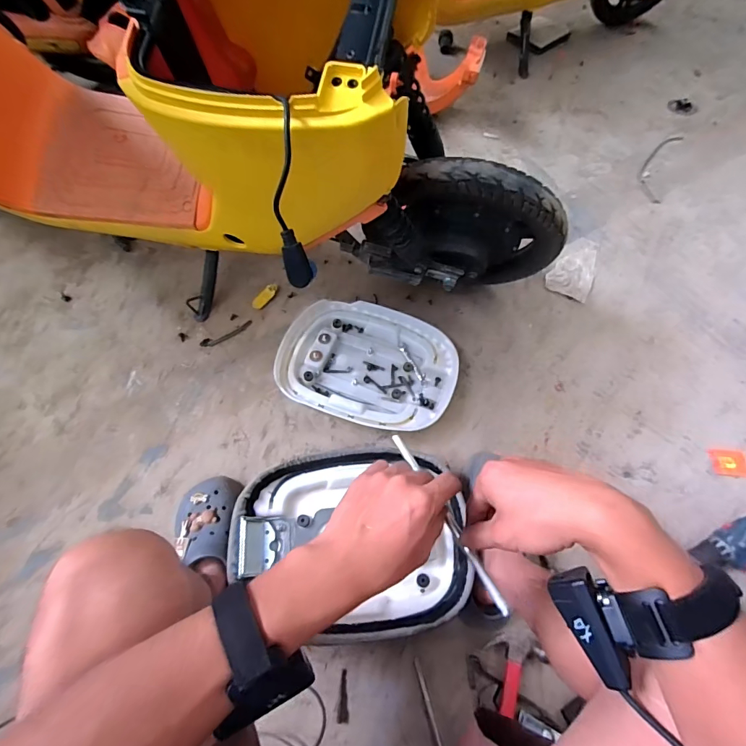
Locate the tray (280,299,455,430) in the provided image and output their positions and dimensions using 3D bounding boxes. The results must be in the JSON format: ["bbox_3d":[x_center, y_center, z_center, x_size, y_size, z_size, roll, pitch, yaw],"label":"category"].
[{"bbox_3d":[-0.011,-0.024,0.861,0.365,0.037,0.265,19,65,9],"label":"tray"}]

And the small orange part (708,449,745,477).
[{"bbox_3d":[0.678,0.168,0.782,0.072,0.008,0.051,4,63,2],"label":"small orange part"}]

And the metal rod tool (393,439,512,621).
[{"bbox_3d":[0.070,0.134,0.388,0.011,0.010,0.183,-27,64,-13],"label":"metal rod tool"}]

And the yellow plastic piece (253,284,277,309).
[{"bbox_3d":[-0.253,-0.179,0.969,0.027,0.012,0.076,31,67,14],"label":"yellow plastic piece"}]

